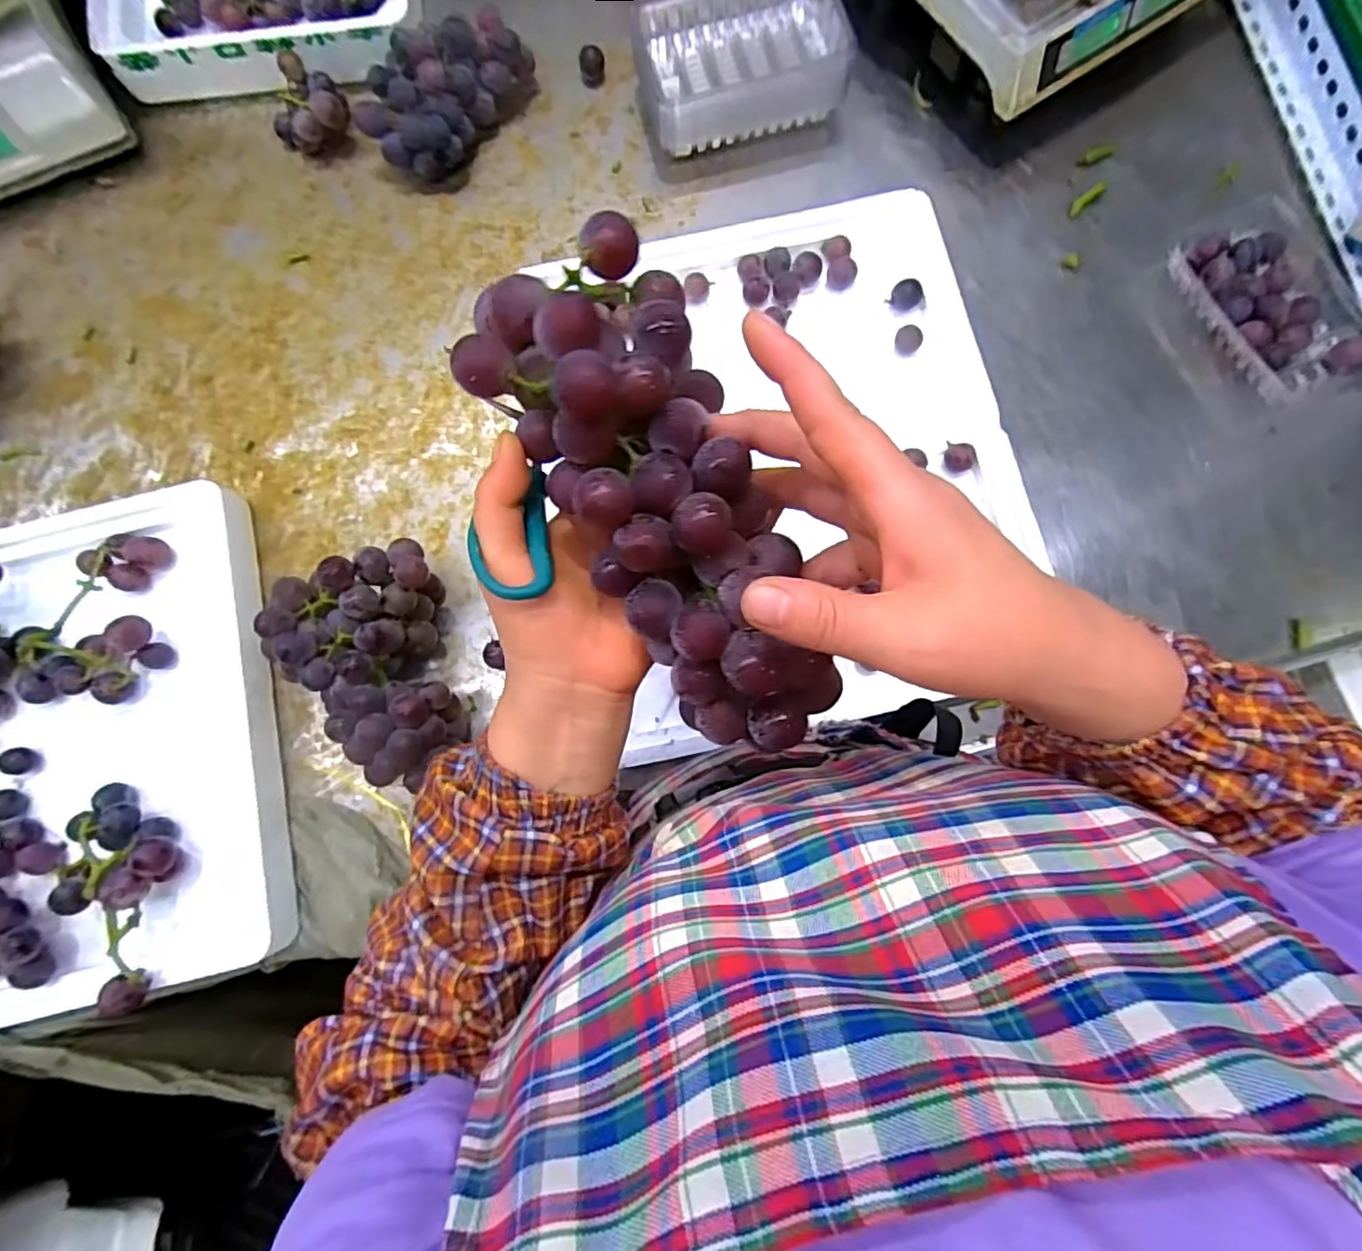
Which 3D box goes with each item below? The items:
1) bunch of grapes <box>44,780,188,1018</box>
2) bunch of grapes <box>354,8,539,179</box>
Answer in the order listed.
[{"bbox_3d":[-0.422,0.199,0.465,0.096,0.055,0.143,7,82,4],"label":"bunch of grapes"},{"bbox_3d":[-0.216,-0.496,0.577,0.173,0.066,0.104,-29,82,-3],"label":"bunch of grapes"}]

